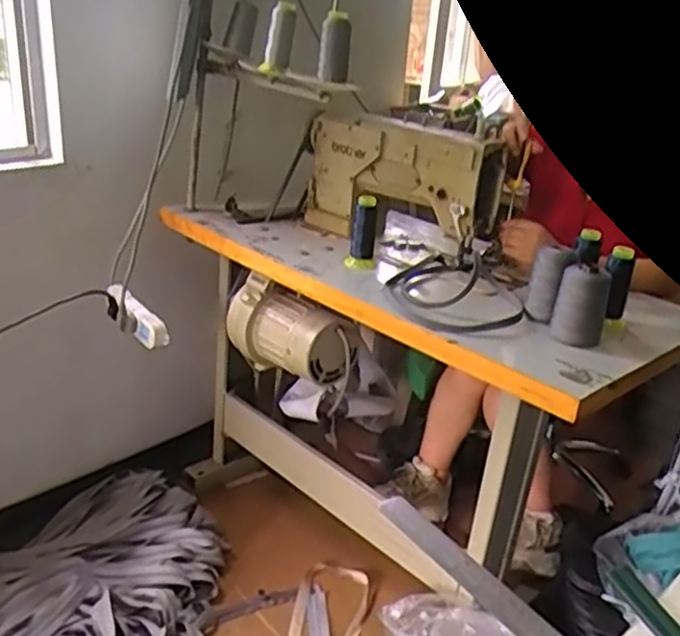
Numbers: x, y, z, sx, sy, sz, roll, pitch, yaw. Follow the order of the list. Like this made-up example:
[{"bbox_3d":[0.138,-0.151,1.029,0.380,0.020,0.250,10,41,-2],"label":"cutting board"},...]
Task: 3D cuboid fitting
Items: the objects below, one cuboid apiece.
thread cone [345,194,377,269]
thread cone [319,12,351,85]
[{"bbox_3d":[0.041,-0.157,1.291,0.055,0.121,0.046,4,24,0],"label":"thread cone"},{"bbox_3d":[-0.008,-0.437,1.152,0.049,0.103,0.049,2,24,-5],"label":"thread cone"}]

